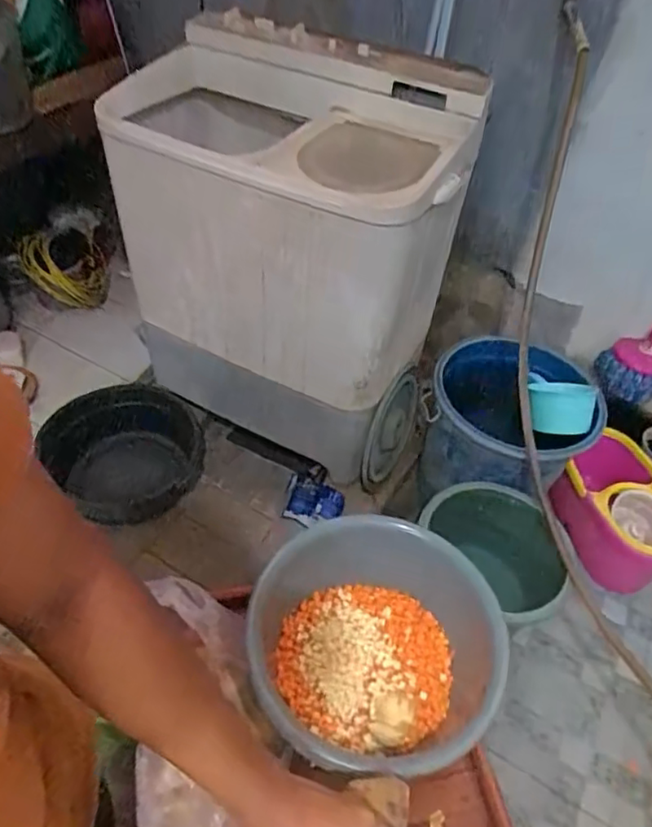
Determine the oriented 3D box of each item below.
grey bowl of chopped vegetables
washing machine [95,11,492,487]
[{"bbox_3d":[0.063,0.285,0.735,0.285,0.129,0.292,24,49,17],"label":"grey bowl of chopped vegetables"},{"bbox_3d":[-0.095,-0.330,1.368,0.700,0.887,0.441,19,48,12],"label":"washing machine"}]

